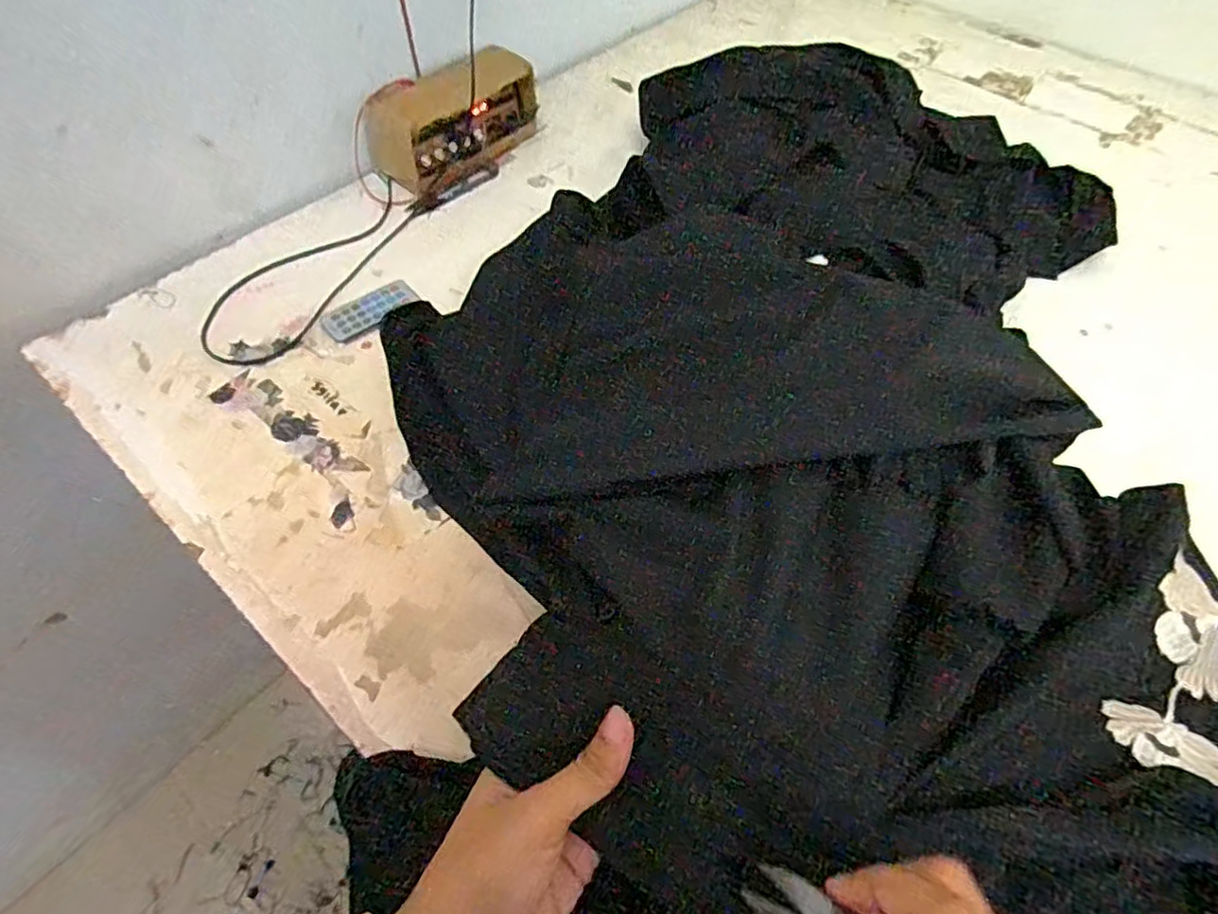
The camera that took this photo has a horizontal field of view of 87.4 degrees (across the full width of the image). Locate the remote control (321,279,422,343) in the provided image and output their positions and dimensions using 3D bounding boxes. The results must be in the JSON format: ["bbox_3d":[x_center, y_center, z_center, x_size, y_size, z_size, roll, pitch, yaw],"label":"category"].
[{"bbox_3d":[-0.220,-0.136,0.588,0.087,0.005,0.036,-36,64,-22],"label":"remote control"}]

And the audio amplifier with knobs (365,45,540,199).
[{"bbox_3d":[-0.168,-0.373,0.699,0.086,0.083,0.183,35,63,20],"label":"audio amplifier with knobs"}]

